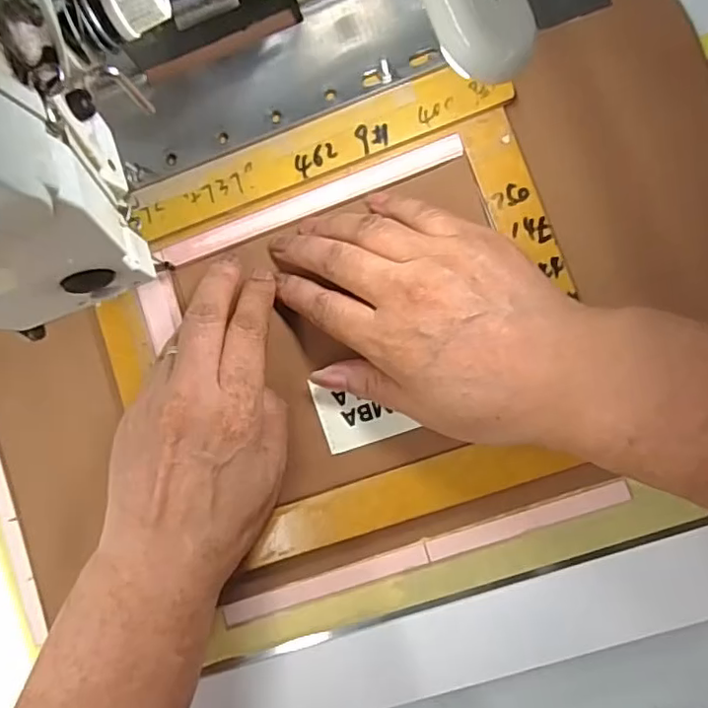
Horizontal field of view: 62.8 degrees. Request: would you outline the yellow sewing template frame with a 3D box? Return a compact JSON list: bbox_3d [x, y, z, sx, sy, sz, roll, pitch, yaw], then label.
[{"bbox_3d":[-0.010,-0.011,0.296,0.236,0.009,0.199,-19,86,6],"label":"yellow sewing template frame"}]

